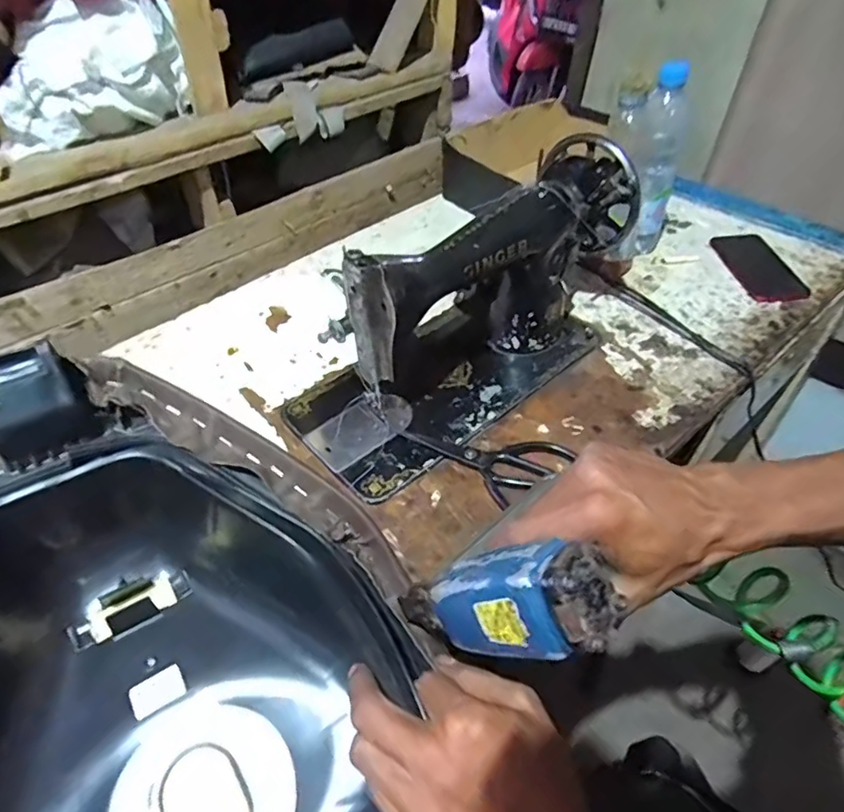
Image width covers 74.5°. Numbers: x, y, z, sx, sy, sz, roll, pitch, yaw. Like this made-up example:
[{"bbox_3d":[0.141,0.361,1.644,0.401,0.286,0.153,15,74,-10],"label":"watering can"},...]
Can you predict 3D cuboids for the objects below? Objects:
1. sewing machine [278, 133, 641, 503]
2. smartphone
[{"bbox_3d":[0.052,-0.112,0.603,0.419,0.206,0.179,-31,54,-26],"label":"sewing machine"},{"bbox_3d":[0.475,-0.197,0.783,0.088,0.011,0.155,-4,47,-4],"label":"smartphone"}]

